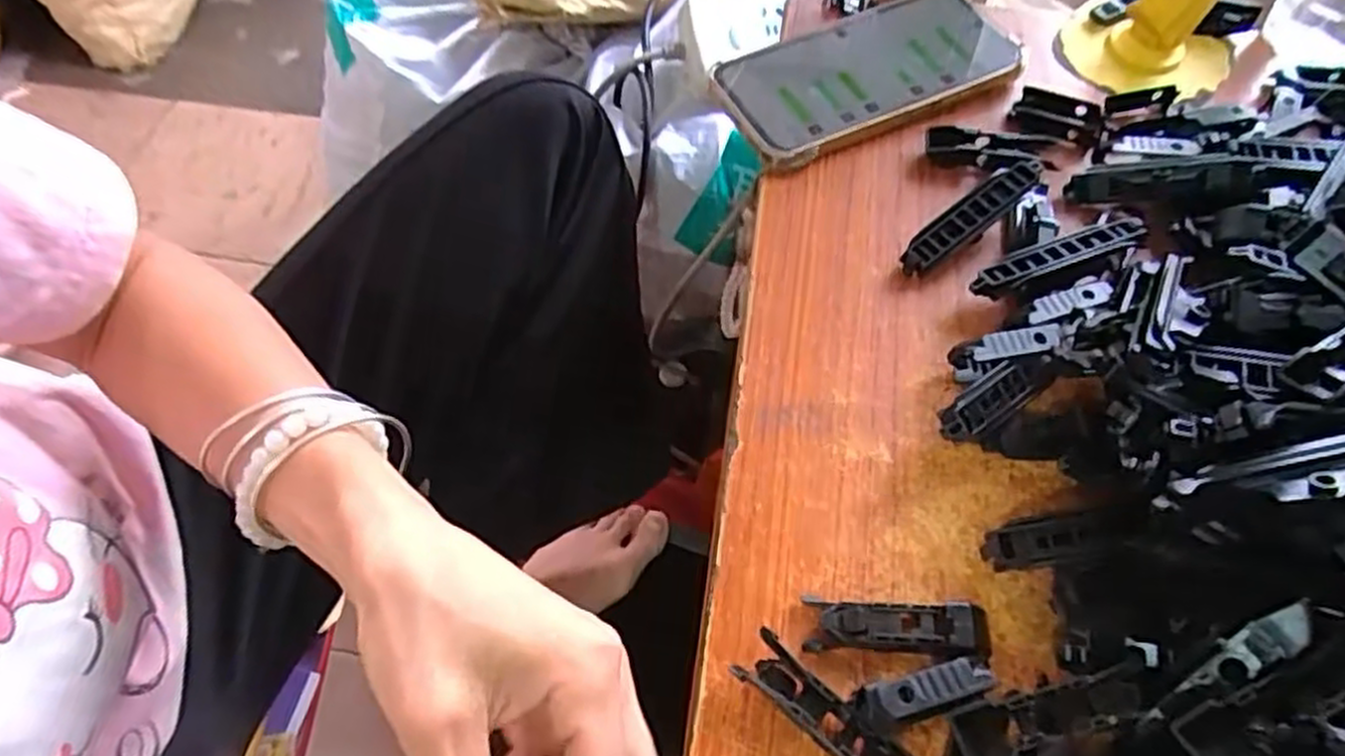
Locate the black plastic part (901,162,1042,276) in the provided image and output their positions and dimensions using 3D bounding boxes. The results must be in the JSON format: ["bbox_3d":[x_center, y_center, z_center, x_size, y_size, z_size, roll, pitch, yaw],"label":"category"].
[{"bbox_3d":[0.143,-0.078,0.381,0.078,0.008,0.016,-37,65,-1],"label":"black plastic part"}]

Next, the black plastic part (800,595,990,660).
[{"bbox_3d":[0.082,0.092,0.290,0.064,0.016,0.020,5,60,3],"label":"black plastic part"}]

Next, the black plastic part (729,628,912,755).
[{"bbox_3d":[0.053,0.118,0.274,0.069,0.015,0.019,38,66,20],"label":"black plastic part"}]

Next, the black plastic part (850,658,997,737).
[{"bbox_3d":[0.086,0.110,0.273,0.048,0.020,0.016,-13,60,-8],"label":"black plastic part"}]

